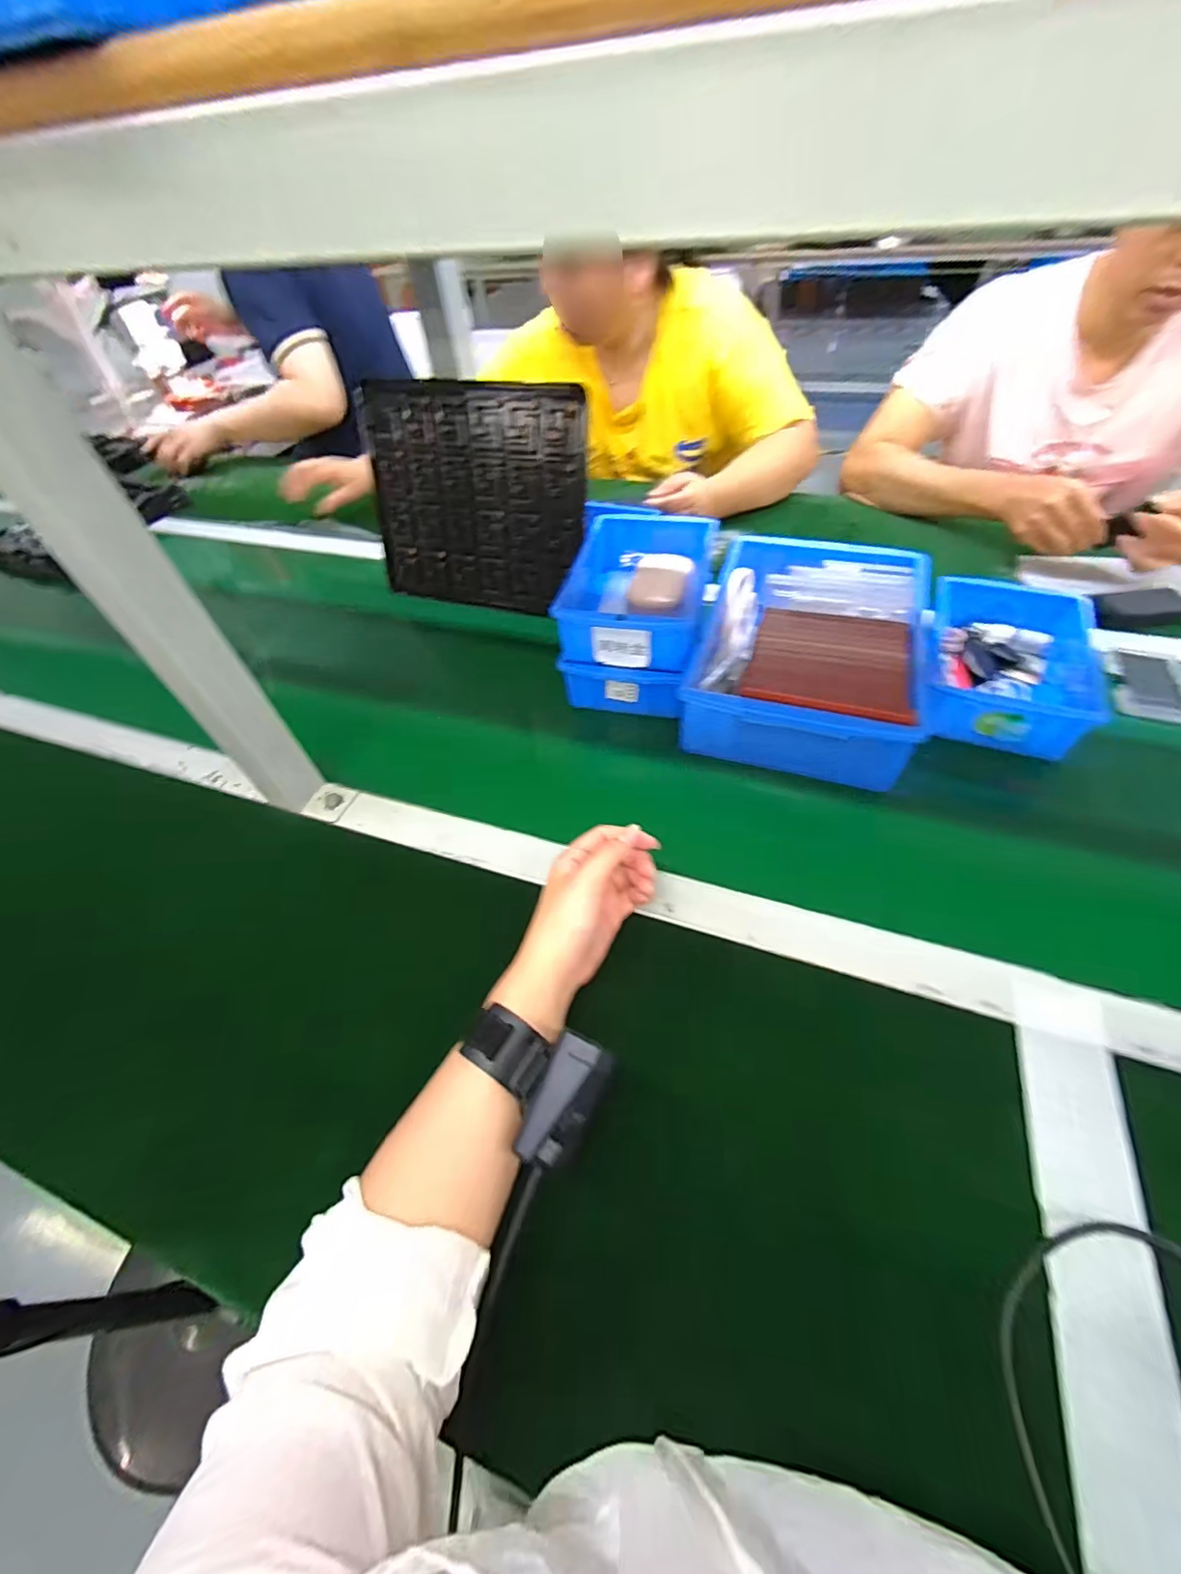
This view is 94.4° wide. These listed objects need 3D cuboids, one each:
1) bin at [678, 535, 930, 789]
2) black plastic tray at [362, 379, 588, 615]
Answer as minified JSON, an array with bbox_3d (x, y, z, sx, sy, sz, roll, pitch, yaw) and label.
[{"bbox_3d":[0.225,-0.147,0.572,0.203,0.075,0.296,14,53,15],"label":"bin"},{"bbox_3d":[-0.139,-0.354,0.682,0.284,0.244,0.034,13,32,15],"label":"black plastic tray"}]

